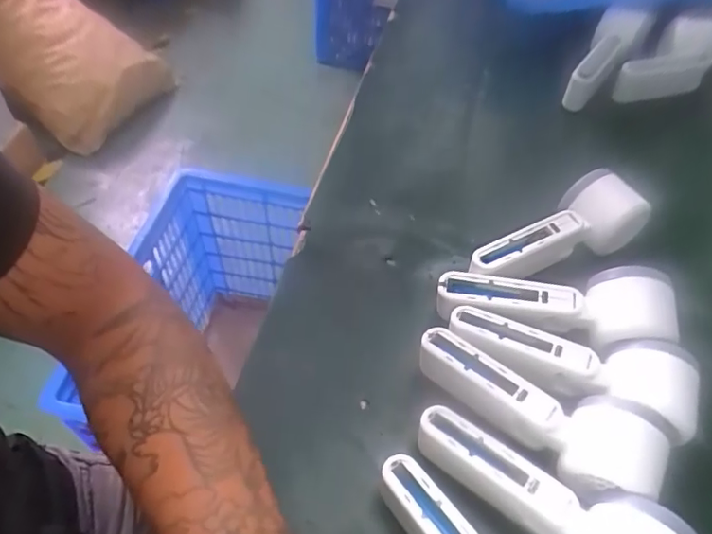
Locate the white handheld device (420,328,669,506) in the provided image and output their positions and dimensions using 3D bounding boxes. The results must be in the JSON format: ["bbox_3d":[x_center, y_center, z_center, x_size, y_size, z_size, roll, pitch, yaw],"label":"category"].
[{"bbox_3d":[0.111,0.095,0.364,0.157,0.051,0.057,28,56,17],"label":"white handheld device"}]

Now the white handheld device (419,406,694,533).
[{"bbox_3d":[0.106,0.142,0.331,0.162,0.048,0.058,27,56,16],"label":"white handheld device"}]

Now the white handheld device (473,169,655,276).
[{"bbox_3d":[0.155,-0.028,0.459,0.154,0.059,0.056,-16,55,-15],"label":"white handheld device"}]

